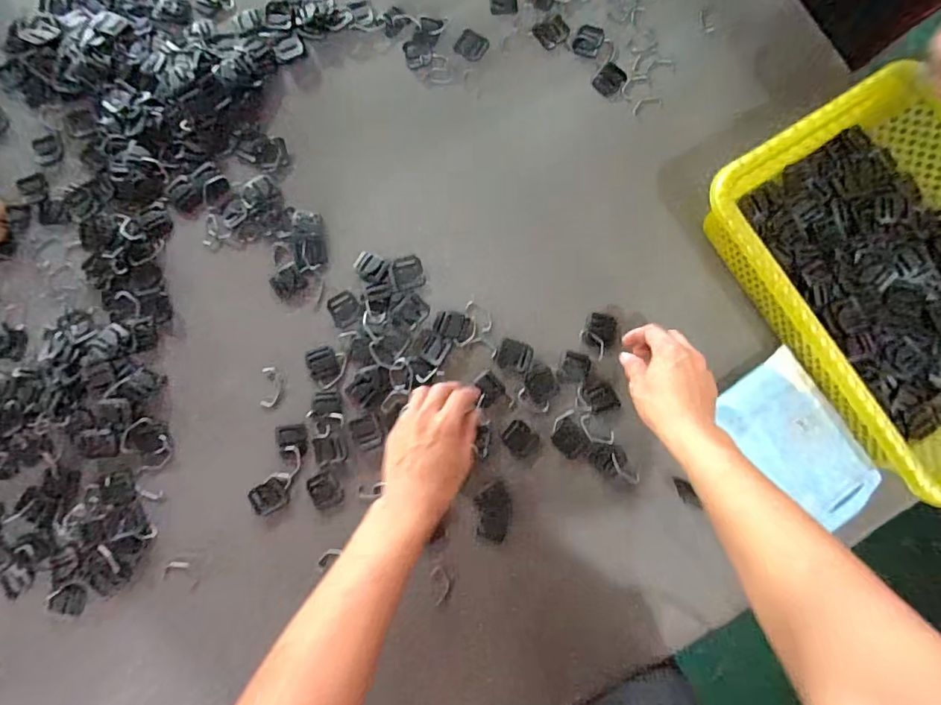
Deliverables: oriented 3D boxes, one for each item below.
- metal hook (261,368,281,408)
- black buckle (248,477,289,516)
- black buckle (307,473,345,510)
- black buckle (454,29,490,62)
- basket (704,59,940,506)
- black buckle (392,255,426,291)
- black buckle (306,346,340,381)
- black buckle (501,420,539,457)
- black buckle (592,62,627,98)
[{"bbox_3d":[-0.208,0.036,0.534,0.021,0.004,0.042,3,83,0],"label":"metal hook"},{"bbox_3d":[-0.205,0.147,0.521,0.038,0.004,0.030,-30,84,-4],"label":"black buckle"},{"bbox_3d":[-0.148,0.141,0.521,0.030,0.004,0.035,-27,84,-4],"label":"black buckle"},{"bbox_3d":[0.002,-0.348,0.581,0.034,0.004,0.033,33,84,4],"label":"black buckle"},{"bbox_3d":[0.411,-0.069,0.501,0.247,0.089,0.347,-32,84,-4],"label":"basket"},{"bbox_3d":[-0.067,-0.086,0.545,0.033,0.004,0.036,-16,83,-2],"label":"black buckle"},{"bbox_3d":[-0.155,0.012,0.537,0.029,0.004,0.035,-23,84,-3],"label":"black buckle"},{"bbox_3d":[0.051,0.089,0.524,0.035,0.004,0.031,42,85,5],"label":"black buckle"},{"bbox_3d":[0.158,-0.307,0.577,0.029,0.004,0.036,42,85,4],"label":"black buckle"}]

